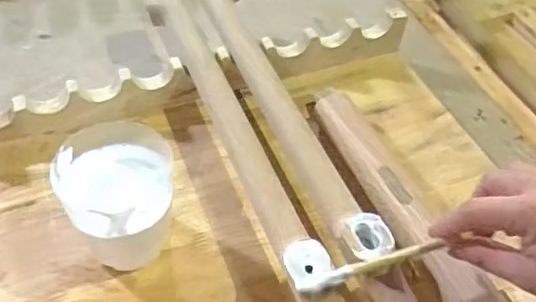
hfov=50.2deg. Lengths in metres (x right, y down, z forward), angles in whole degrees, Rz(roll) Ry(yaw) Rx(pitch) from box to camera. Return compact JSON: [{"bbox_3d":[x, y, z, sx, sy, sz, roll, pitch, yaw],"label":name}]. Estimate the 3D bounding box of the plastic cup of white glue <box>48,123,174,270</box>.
[{"bbox_3d":[-0.118,0.042,0.459,0.085,0.092,0.089,0,48,-3],"label":"plastic cup of white glue"}]

